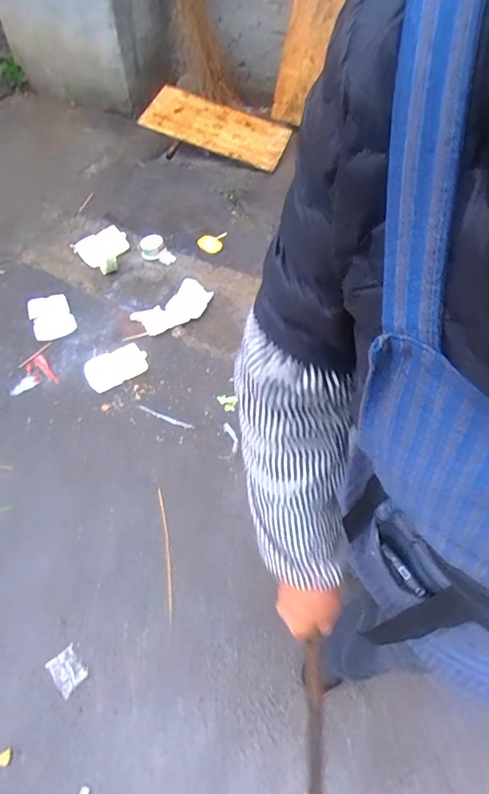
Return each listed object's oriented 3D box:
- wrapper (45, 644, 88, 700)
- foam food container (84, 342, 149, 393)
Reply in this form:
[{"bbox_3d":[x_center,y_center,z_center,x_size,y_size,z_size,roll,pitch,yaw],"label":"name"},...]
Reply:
[{"bbox_3d":[-0.433,0.669,1.100,0.069,0.011,0.093,-37,61,-21],"label":"wrapper"},{"bbox_3d":[-0.461,-0.110,1.619,0.224,0.096,0.120,-34,60,-20],"label":"foam food container"}]

